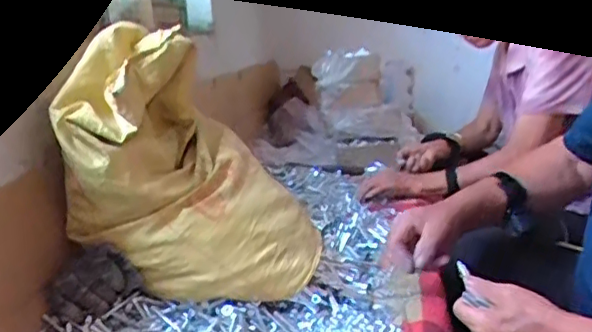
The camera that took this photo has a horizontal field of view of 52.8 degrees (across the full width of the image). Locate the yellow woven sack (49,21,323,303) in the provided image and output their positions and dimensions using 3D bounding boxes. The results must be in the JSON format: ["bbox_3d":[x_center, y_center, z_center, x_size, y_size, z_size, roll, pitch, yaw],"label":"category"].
[{"bbox_3d":[-0.141,0.010,0.852,0.304,0.331,0.253,-7,13,-5],"label":"yellow woven sack"}]

